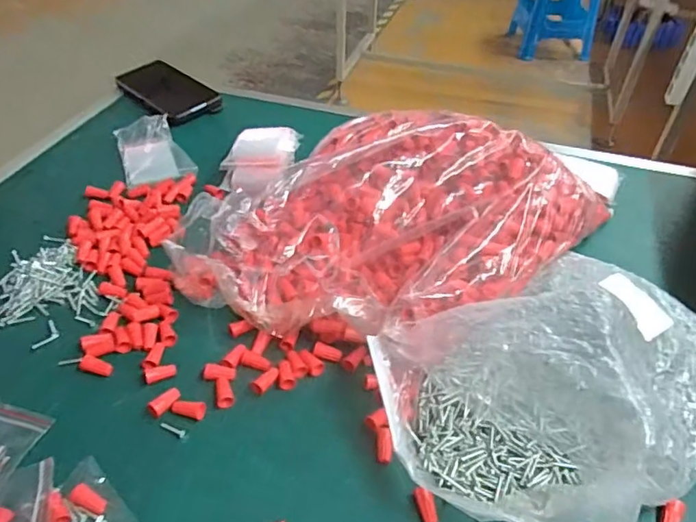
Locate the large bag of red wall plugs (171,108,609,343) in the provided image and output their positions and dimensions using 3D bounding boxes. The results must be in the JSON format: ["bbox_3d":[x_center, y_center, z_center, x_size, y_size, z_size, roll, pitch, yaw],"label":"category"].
[{"bbox_3d":[0.035,-0.023,0.456,0.249,0.096,0.280,31,52,27],"label":"large bag of red wall plugs"}]

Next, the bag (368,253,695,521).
[{"bbox_3d":[0.156,0.075,0.361,0.253,0.096,0.195,-28,51,-26],"label":"bag"}]

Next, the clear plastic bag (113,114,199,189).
[{"bbox_3d":[-0.226,-0.130,0.619,0.075,0.026,0.114,-16,47,-17],"label":"clear plastic bag"}]

